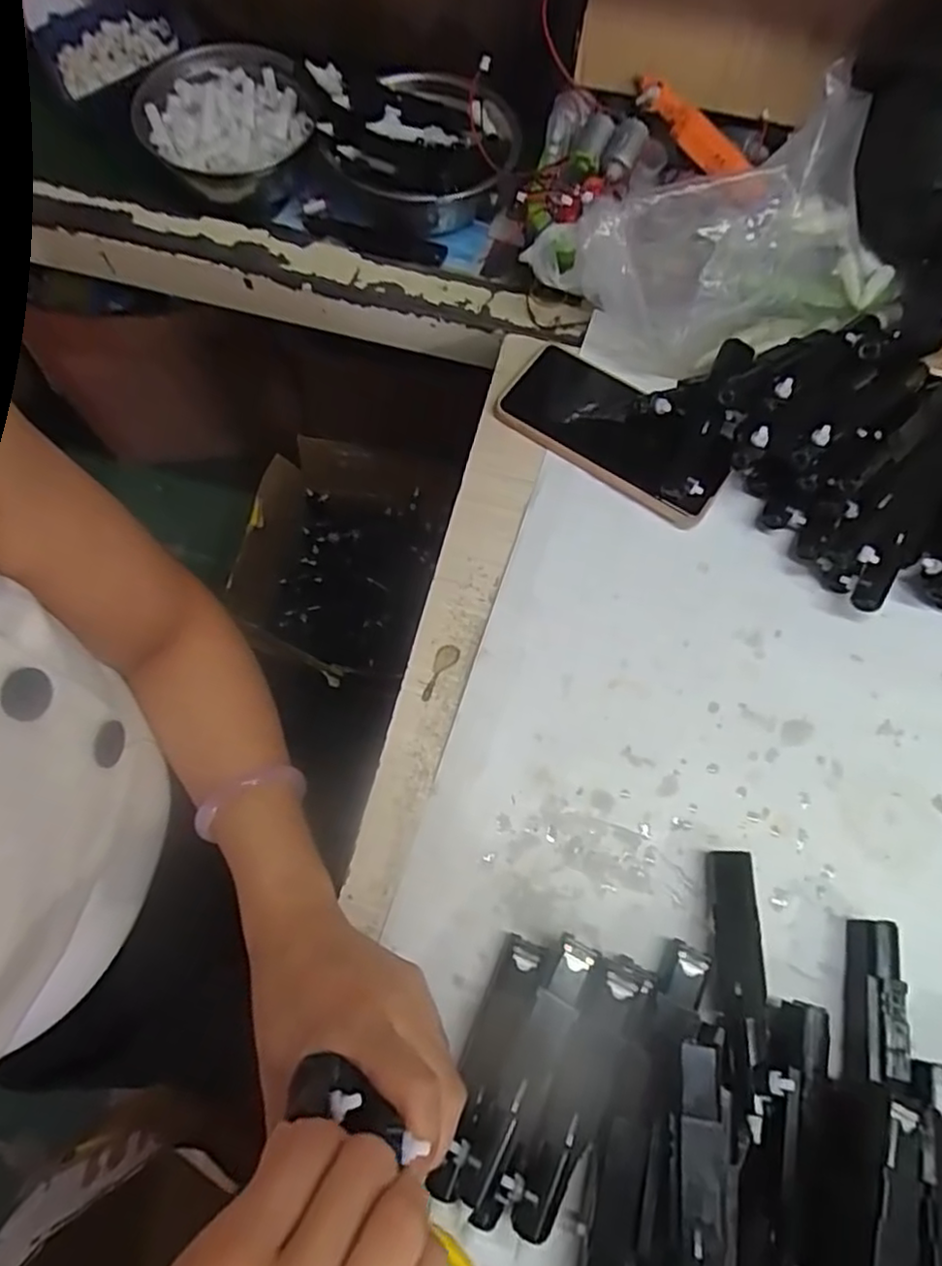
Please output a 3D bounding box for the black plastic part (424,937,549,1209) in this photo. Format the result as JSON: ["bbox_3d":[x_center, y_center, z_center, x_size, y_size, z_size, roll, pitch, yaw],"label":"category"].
[{"bbox_3d":[0.009,0.210,0.321,0.023,0.027,0.110,21,72,7],"label":"black plastic part"}]

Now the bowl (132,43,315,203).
[{"bbox_3d":[-0.197,-0.407,0.534,0.134,0.054,0.132,0,71,0],"label":"bowl"}]

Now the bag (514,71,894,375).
[{"bbox_3d":[0.175,-0.264,0.449,0.230,0.110,0.129,-14,71,-5],"label":"bag"}]

